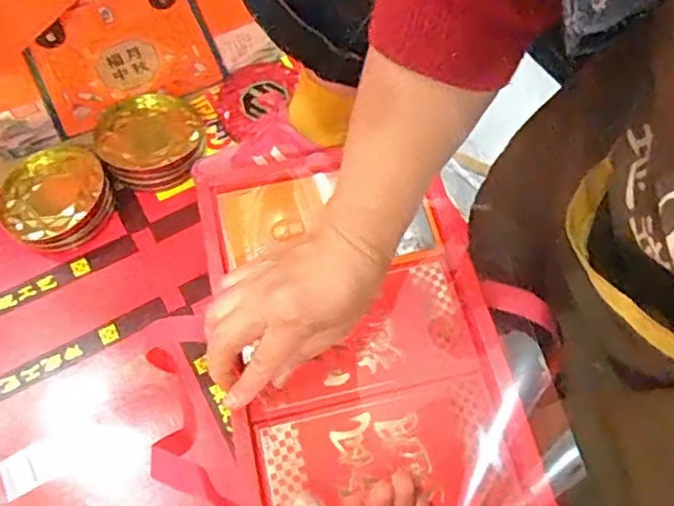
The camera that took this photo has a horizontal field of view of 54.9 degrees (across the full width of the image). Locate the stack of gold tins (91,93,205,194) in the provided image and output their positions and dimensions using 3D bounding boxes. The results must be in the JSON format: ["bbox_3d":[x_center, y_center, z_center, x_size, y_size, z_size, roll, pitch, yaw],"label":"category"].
[{"bbox_3d":[-0.218,-0.134,0.767,0.119,0.043,0.127,-22,67,-7],"label":"stack of gold tins"}]

